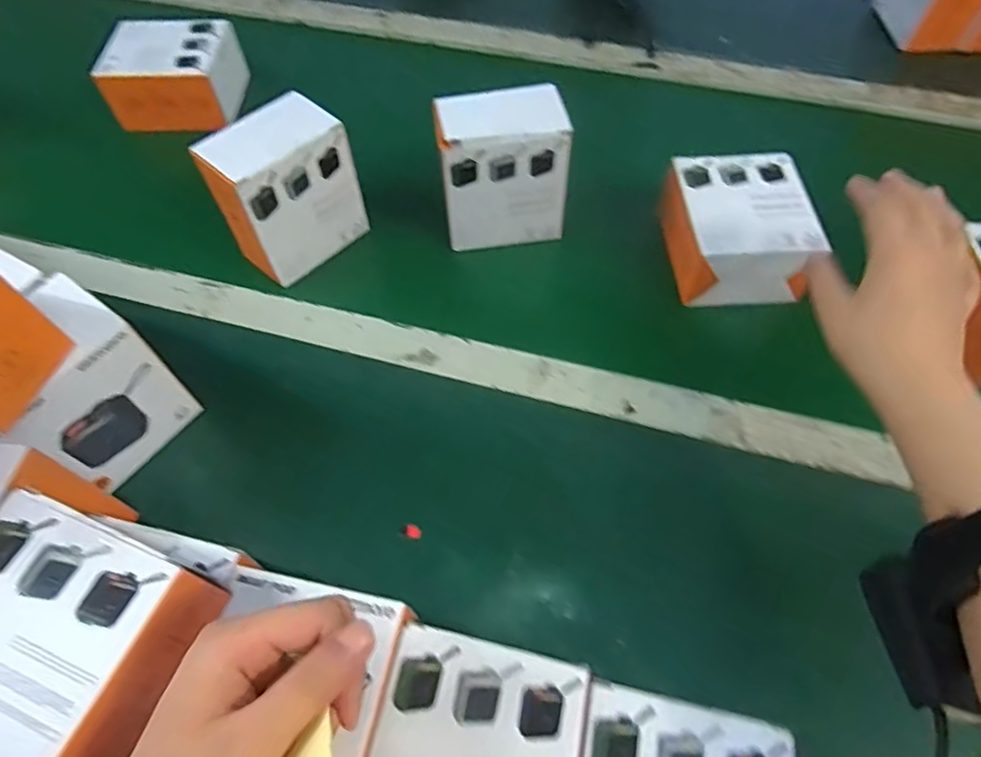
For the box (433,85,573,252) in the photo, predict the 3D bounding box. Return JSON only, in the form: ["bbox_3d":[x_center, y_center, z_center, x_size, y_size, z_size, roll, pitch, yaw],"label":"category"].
[{"bbox_3d":[0.009,-0.180,0.513,0.101,0.107,0.068,-7,57,-4],"label":"box"}]

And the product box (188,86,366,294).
[{"bbox_3d":[-0.170,-0.154,0.503,0.111,0.110,0.055,-38,64,-22],"label":"product box"}]

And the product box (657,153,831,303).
[{"bbox_3d":[0.201,-0.121,0.504,0.104,0.064,0.125,1,57,1],"label":"product box"}]

